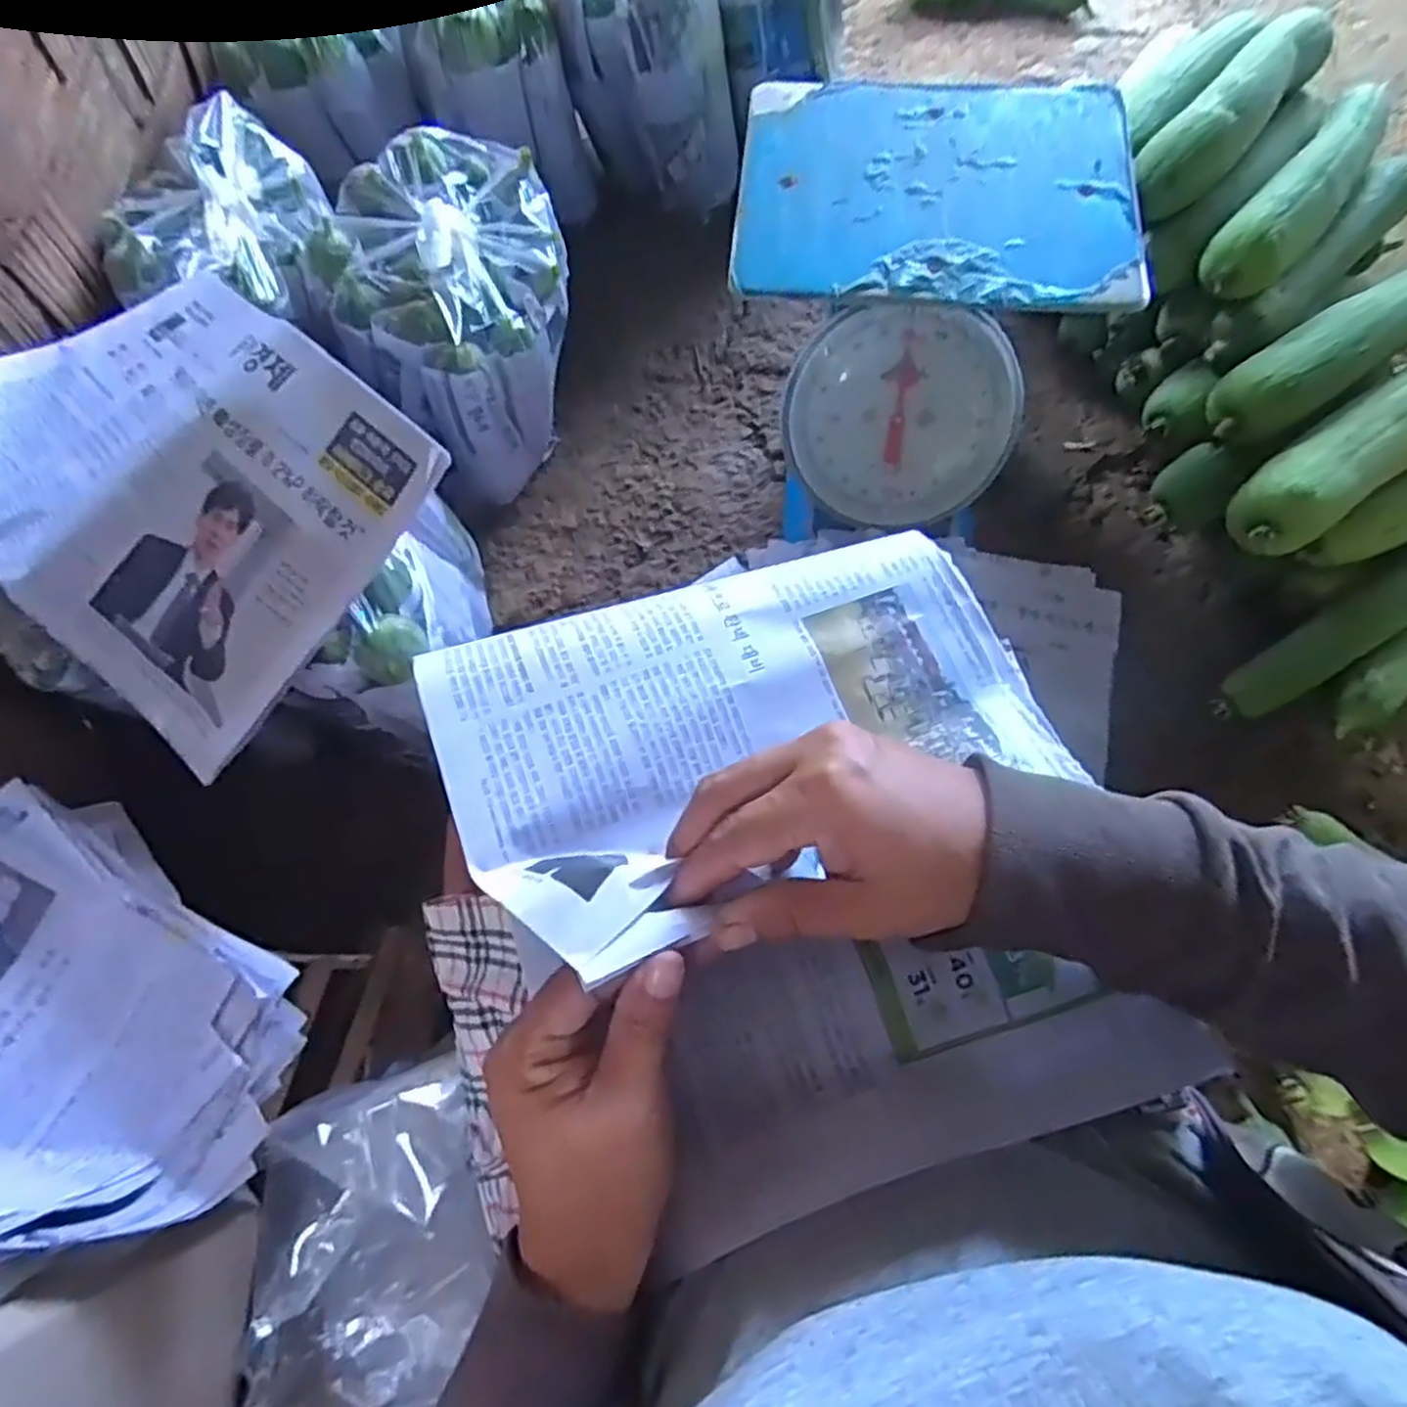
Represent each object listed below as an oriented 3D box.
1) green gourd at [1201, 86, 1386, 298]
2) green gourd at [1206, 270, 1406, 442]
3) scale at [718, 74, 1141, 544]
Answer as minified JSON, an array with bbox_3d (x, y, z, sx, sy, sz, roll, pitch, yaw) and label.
[{"bbox_3d":[0.529,-0.448,0.676,0.067,0.052,0.266,42,75,14],"label":"green gourd"},{"bbox_3d":[0.536,-0.300,0.655,0.243,0.052,0.069,-31,73,-11],"label":"green gourd"},{"bbox_3d":[0.177,-0.343,0.721,0.289,0.283,0.270,5,70,2],"label":"scale"}]

